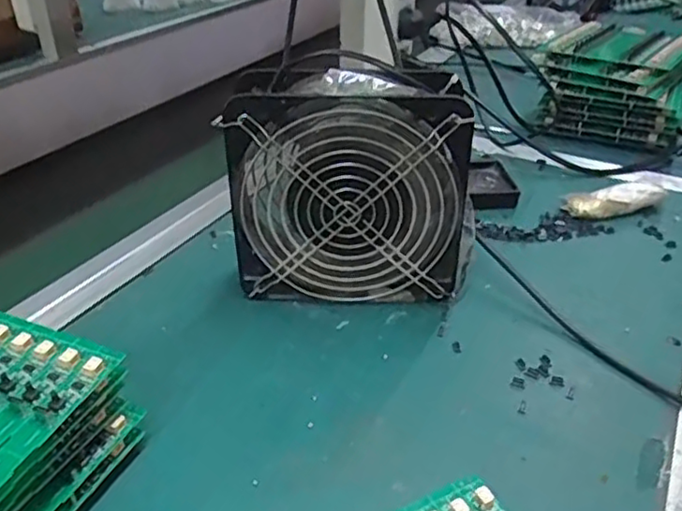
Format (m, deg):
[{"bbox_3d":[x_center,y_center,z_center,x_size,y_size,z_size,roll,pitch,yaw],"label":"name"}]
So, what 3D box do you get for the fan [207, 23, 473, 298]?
[{"bbox_3d":[0.009,-0.046,0.434,0.155,0.155,0.062,3,34,4],"label":"fan"}]

